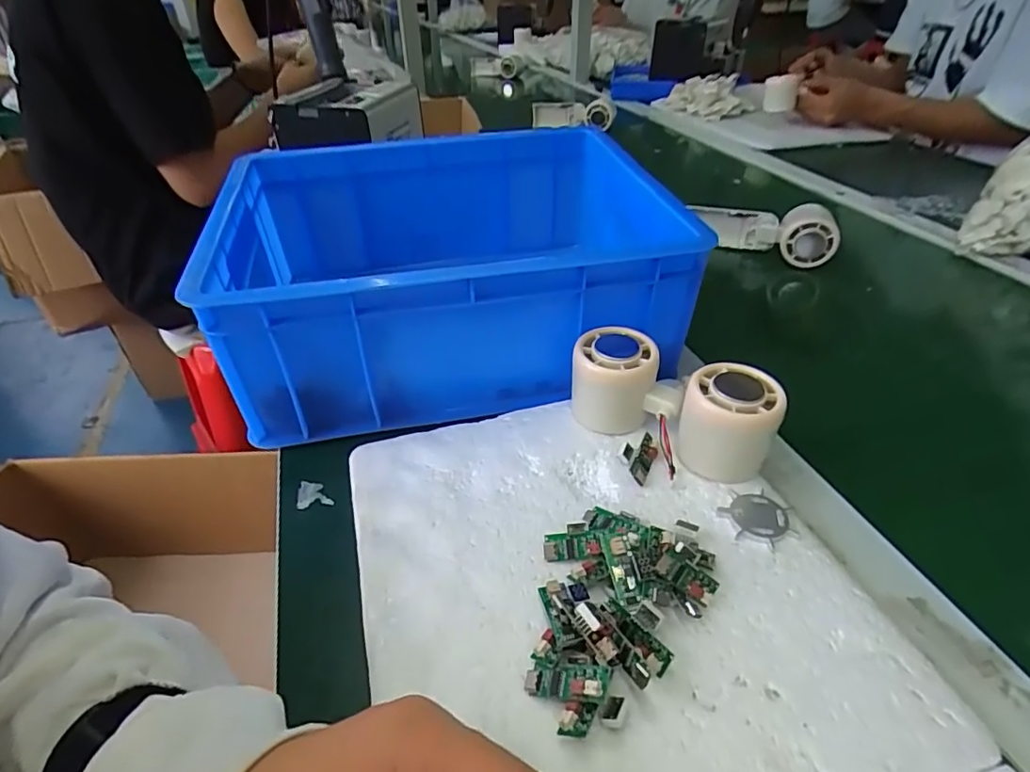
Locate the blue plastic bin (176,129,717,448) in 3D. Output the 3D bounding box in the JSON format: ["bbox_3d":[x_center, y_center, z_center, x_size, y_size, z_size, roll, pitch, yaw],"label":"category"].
[{"bbox_3d":[-0.052,-0.105,0.470,0.329,0.126,0.264,-8,38,-8],"label":"blue plastic bin"}]

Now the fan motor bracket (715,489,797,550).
[{"bbox_3d":[0.141,0.076,0.321,0.038,0.006,0.037,-1,38,1],"label":"fan motor bracket"}]

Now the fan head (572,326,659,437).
[{"bbox_3d":[0.066,-0.002,0.380,0.053,0.061,0.042,3,38,7],"label":"fan head"}]

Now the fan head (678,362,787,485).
[{"bbox_3d":[0.132,0.023,0.344,0.055,0.059,0.045,13,40,19],"label":"fan head"}]

